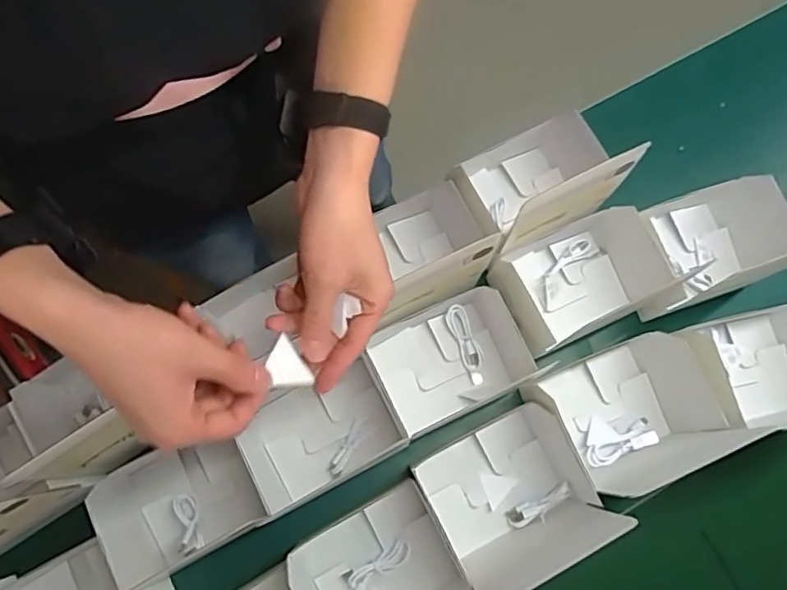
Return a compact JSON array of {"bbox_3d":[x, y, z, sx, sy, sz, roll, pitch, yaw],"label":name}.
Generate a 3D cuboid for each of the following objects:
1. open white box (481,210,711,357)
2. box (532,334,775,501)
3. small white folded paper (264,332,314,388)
[{"bbox_3d":[0.201,-0.016,0.675,0.164,0.113,0.123,-24,79,-6],"label":"open white box"},{"bbox_3d":[0.268,0.129,0.640,0.126,0.134,0.148,-21,79,-6],"label":"box"},{"bbox_3d":[-0.077,0.049,0.439,0.030,0.004,0.036,0,75,-19],"label":"small white folded paper"}]

